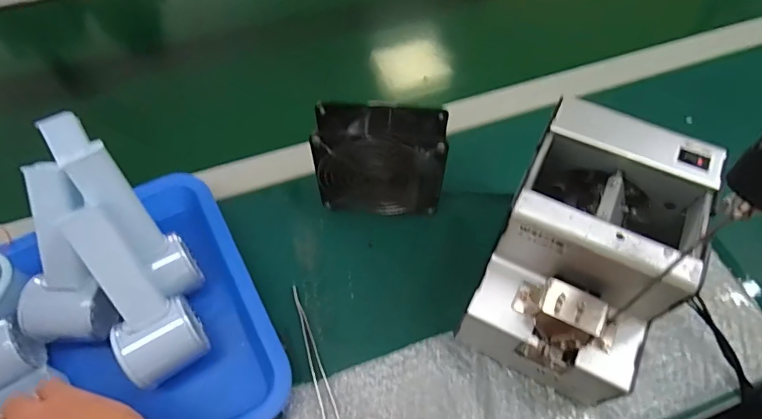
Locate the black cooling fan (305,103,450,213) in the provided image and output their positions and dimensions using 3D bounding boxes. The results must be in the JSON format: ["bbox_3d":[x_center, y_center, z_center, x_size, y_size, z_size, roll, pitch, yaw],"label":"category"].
[{"bbox_3d":[-0.002,-0.045,0.443,0.121,0.107,0.048,3,58,2],"label":"black cooling fan"}]

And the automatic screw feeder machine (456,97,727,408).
[{"bbox_3d":[0.153,0.046,0.370,0.118,0.147,0.152,23,61,15],"label":"automatic screw feeder machine"}]

